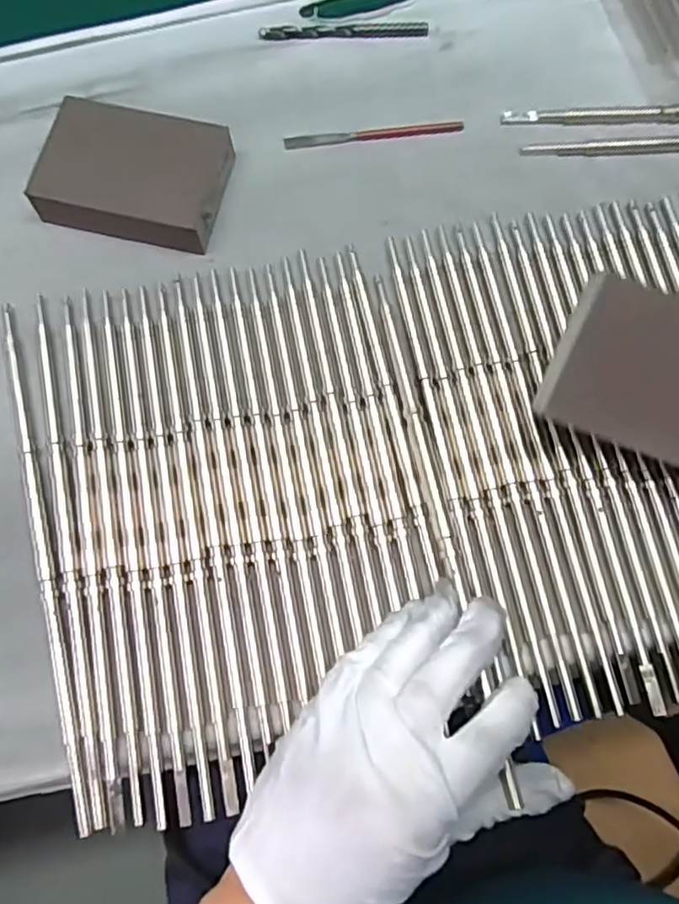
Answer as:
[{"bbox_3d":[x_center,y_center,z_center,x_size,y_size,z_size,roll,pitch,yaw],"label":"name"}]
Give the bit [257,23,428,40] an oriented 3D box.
[{"bbox_3d":[0.003,-0.269,0.406,0.106,0.005,0.008,-2,75,-2],"label":"bit"}]

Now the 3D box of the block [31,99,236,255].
[{"bbox_3d":[-0.115,-0.156,0.358,0.096,0.022,0.067,12,75,2],"label":"block"}]

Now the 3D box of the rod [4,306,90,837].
[{"bbox_3d":[-0.144,0.043,0.308,0.008,0.004,0.257,-15,76,-5],"label":"rod"}]

